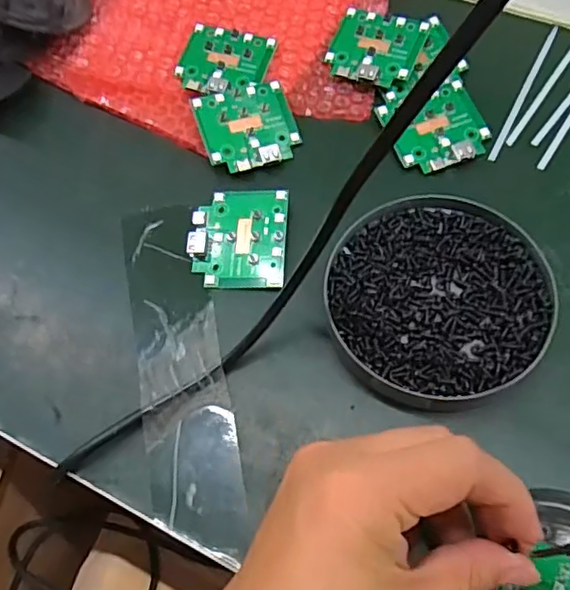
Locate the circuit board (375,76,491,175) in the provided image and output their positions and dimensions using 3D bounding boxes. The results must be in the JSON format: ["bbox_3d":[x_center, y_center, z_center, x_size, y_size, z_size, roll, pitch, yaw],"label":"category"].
[{"bbox_3d":[0.093,-0.102,0.372,0.060,0.007,0.054,-18,63,-6],"label":"circuit board"}]

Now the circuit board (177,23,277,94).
[{"bbox_3d":[-0.040,-0.152,0.395,0.059,0.009,0.053,15,65,11],"label":"circuit board"}]

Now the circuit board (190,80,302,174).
[{"bbox_3d":[-0.022,-0.104,0.372,0.058,0.013,0.054,-17,70,-5],"label":"circuit board"}]

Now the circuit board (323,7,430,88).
[{"bbox_3d":[0.059,-0.162,0.393,0.057,0.009,0.052,21,66,14],"label":"circuit board"}]

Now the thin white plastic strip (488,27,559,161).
[{"bbox_3d":[0.155,-0.132,0.390,0.006,0.008,0.124,25,67,15],"label":"thin white plastic strip"}]

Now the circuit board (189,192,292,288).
[{"bbox_3d":[-0.026,-0.032,0.343,0.054,0.013,0.057,2,63,5],"label":"circuit board"}]

